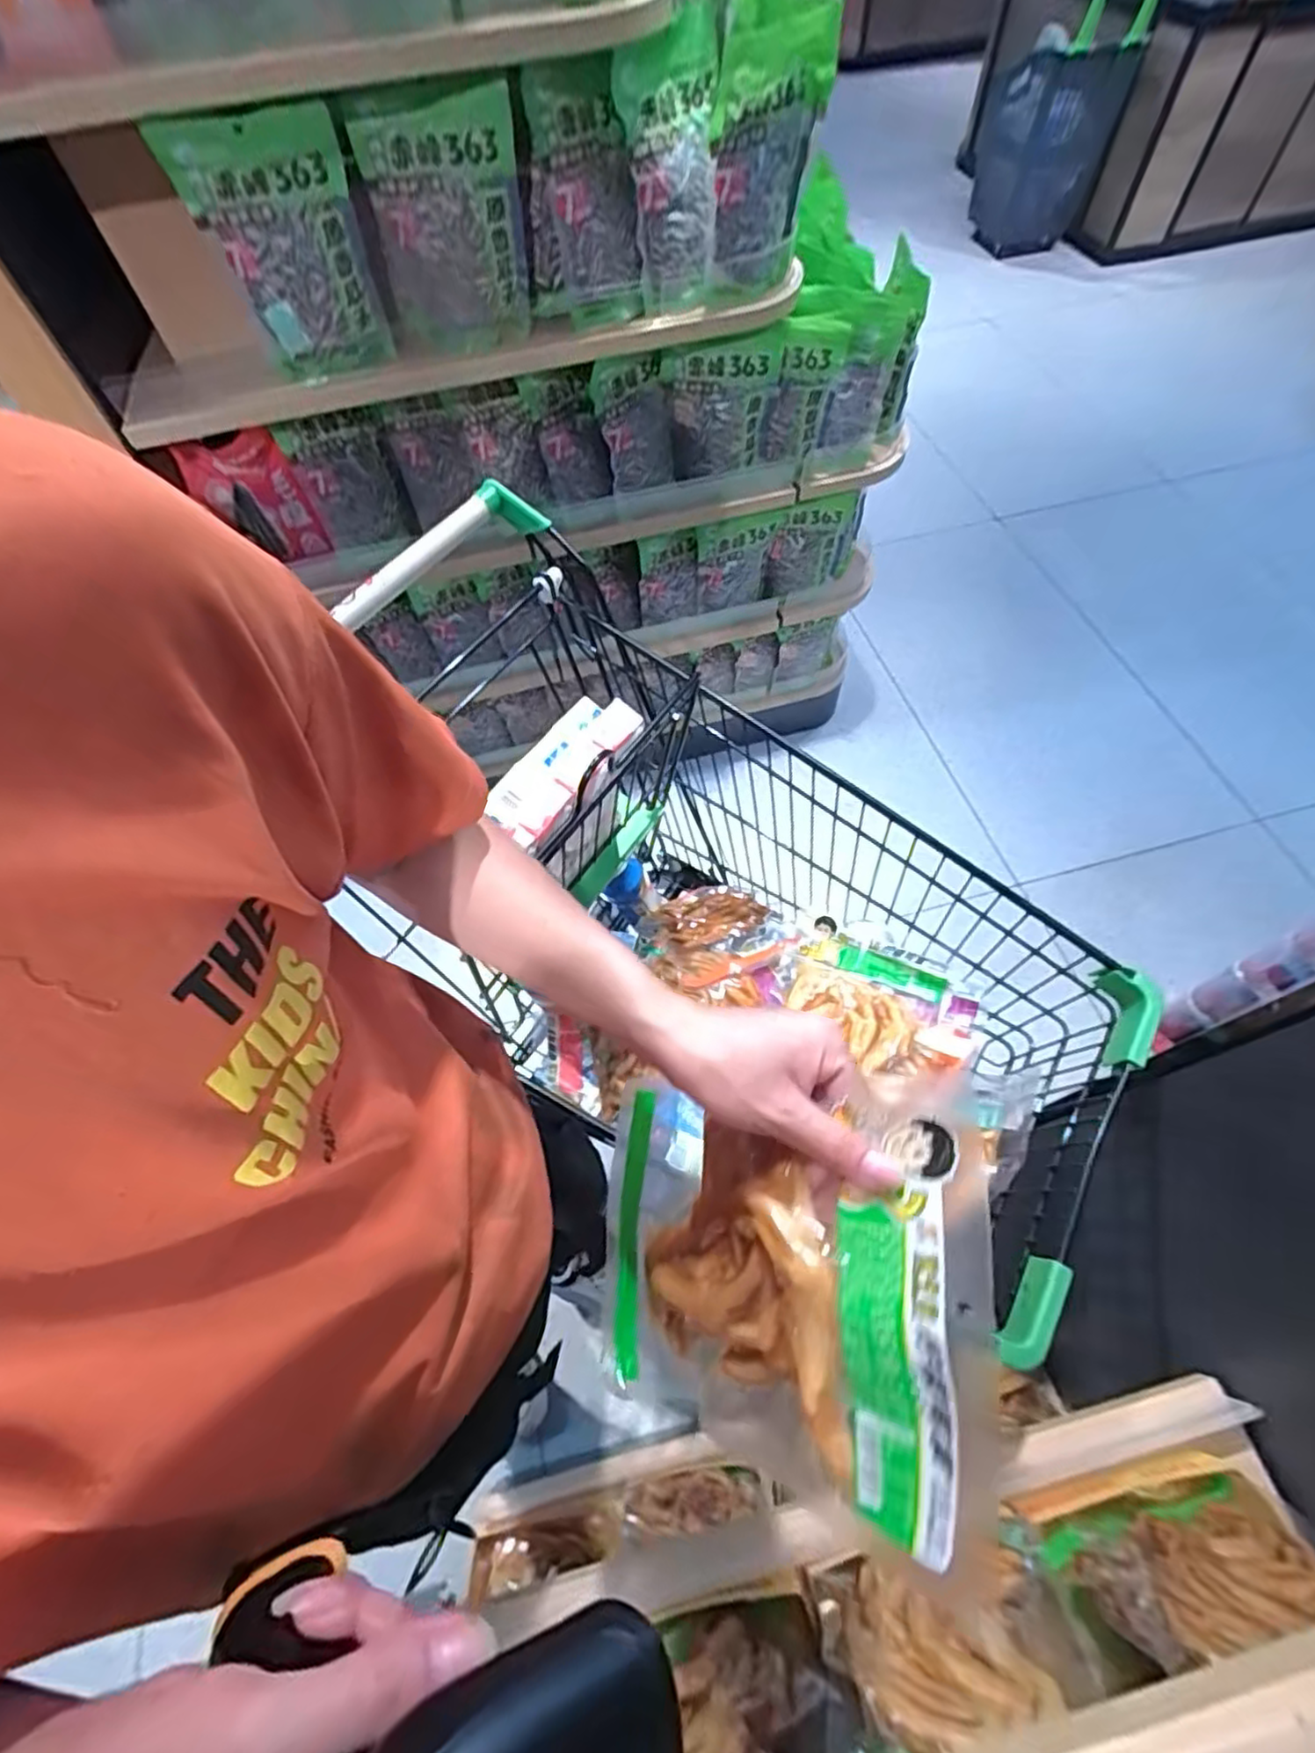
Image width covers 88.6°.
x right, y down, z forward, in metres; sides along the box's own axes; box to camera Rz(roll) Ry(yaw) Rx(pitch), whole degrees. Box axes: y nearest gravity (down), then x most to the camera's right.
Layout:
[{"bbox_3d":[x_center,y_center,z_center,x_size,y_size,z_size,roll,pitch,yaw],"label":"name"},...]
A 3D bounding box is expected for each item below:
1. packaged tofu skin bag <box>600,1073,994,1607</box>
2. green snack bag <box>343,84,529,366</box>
[{"bbox_3d":[0.050,0.206,0.359,0.034,0.247,0.174,20,64,-35],"label":"packaged tofu skin bag"},{"bbox_3d":[-0.255,-0.767,0.814,0.189,0.222,0.034,-8,59,-1],"label":"green snack bag"}]

